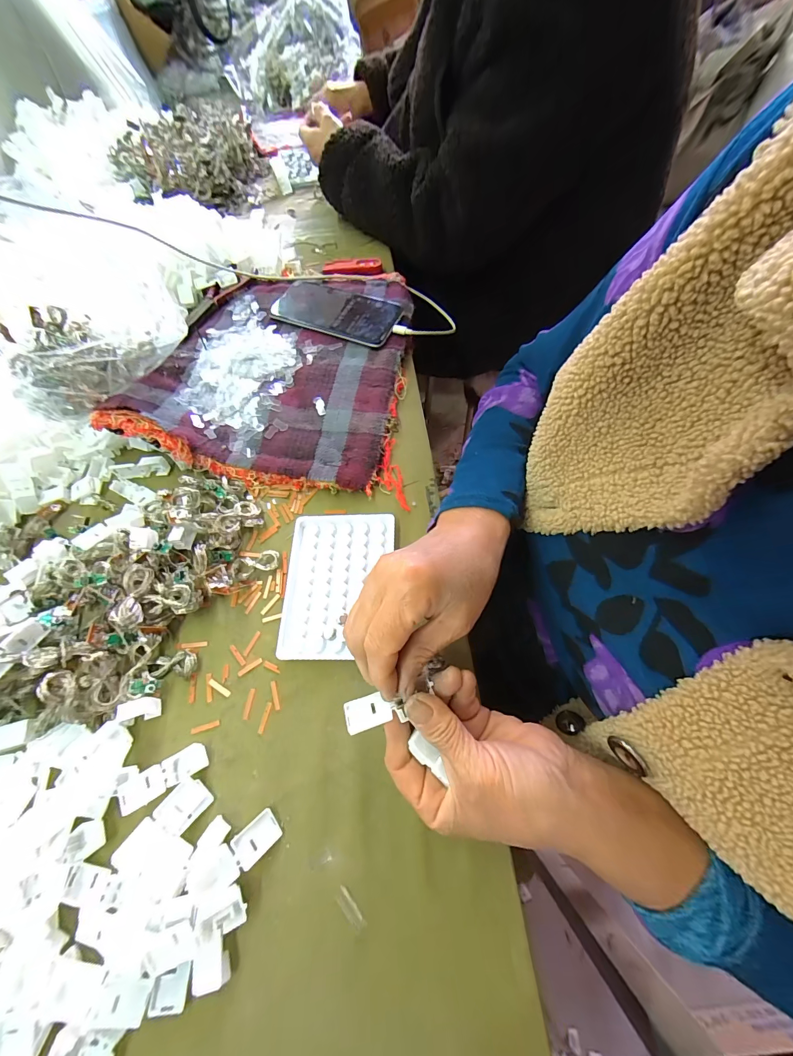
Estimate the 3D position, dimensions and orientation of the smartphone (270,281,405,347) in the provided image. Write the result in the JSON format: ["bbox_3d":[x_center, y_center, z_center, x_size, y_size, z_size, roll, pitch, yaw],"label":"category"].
[{"bbox_3d":[-0.077,-0.276,0.460,0.163,0.010,0.076,23,69,12],"label":"smartphone"}]

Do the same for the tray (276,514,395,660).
[{"bbox_3d":[-0.053,0.047,0.321,0.093,0.007,0.129,1,66,3],"label":"tray"}]

